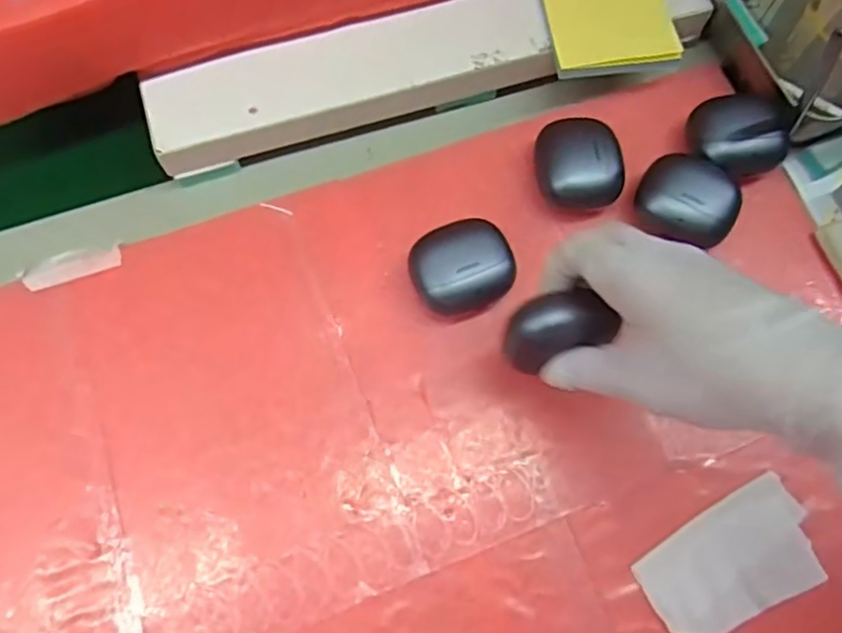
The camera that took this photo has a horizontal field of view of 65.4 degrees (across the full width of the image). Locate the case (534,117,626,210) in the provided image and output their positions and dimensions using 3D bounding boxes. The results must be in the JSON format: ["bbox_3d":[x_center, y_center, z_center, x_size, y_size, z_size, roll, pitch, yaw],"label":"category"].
[{"bbox_3d":[0.096,-0.092,0.399,0.049,0.021,0.054,-5,71,-3],"label":"case"}]

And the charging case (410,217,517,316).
[{"bbox_3d":[0.024,-0.028,0.375,0.056,0.023,0.048,-19,72,-7],"label":"charging case"}]

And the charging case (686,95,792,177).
[{"bbox_3d":[0.196,-0.113,0.408,0.053,0.026,0.053,-16,72,-7],"label":"charging case"}]

